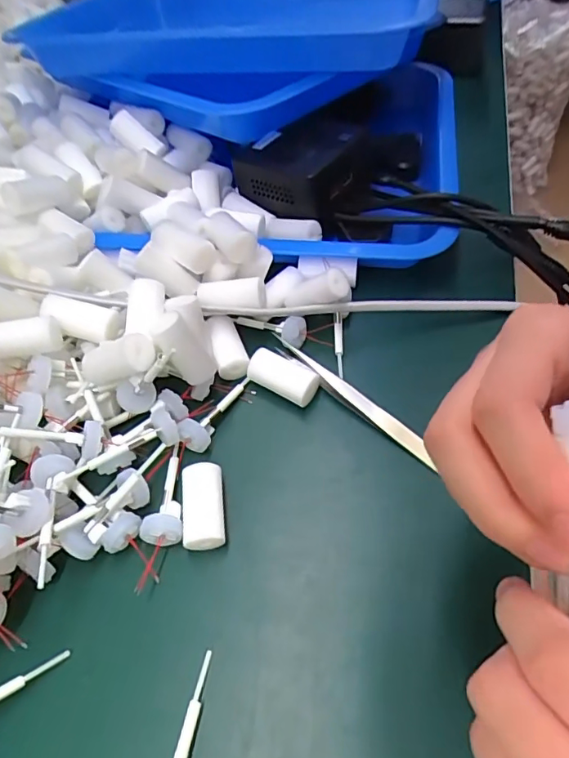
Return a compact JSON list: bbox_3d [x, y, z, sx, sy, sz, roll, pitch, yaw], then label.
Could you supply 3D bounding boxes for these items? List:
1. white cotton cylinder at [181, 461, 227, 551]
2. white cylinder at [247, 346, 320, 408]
[{"bbox_3d":[-0.041,0.067,0.262,0.021,0.017,0.044,-8,54,-1],"label":"white cotton cylinder"},{"bbox_3d":[0.000,0.000,0.306,0.043,0.020,0.022,30,63,24],"label":"white cylinder"}]

